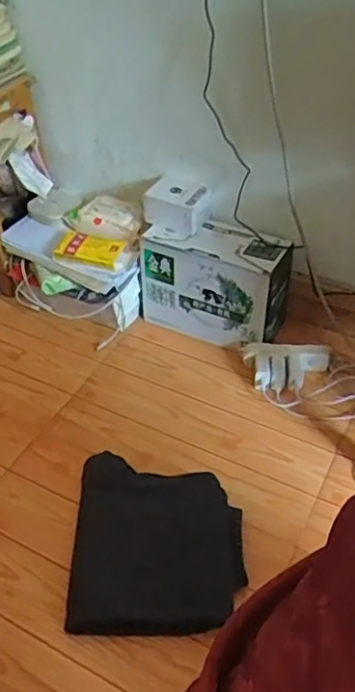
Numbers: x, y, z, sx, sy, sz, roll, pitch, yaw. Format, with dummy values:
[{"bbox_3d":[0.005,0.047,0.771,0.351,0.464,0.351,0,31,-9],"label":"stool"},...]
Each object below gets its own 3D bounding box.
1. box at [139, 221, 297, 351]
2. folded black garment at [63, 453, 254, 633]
[{"bbox_3d":[0.083,-0.126,1.251,0.296,0.222,0.138,18,47,20],"label":"box"},{"bbox_3d":[-0.028,0.295,0.928,0.255,0.043,0.281,-1,44,1],"label":"folded black garment"}]

